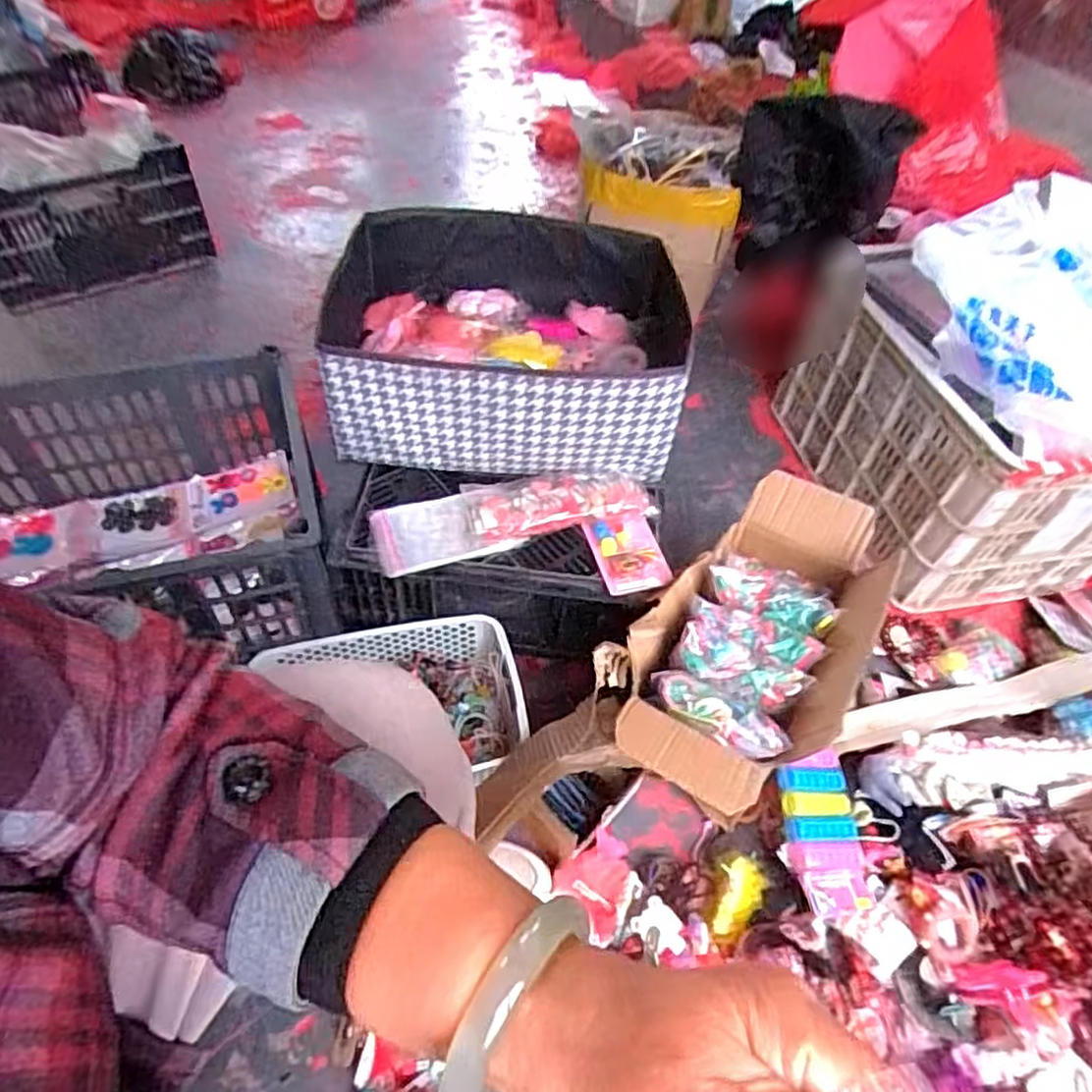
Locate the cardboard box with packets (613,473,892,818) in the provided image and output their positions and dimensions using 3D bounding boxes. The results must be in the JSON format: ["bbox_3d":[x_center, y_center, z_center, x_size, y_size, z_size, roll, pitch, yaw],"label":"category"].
[{"bbox_3d":[0.225,0.096,0.742,0.204,0.091,0.396,28,54,17],"label":"cardboard box with packets"}]

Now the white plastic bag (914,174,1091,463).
[{"bbox_3d":[0.662,-0.291,0.861,0.368,0.163,0.331,-32,60,-27],"label":"white plastic bag"}]

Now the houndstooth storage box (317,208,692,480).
[{"bbox_3d":[-0.045,-0.271,0.899,0.430,0.163,0.379,9,51,2],"label":"houndstooth storage box"}]

